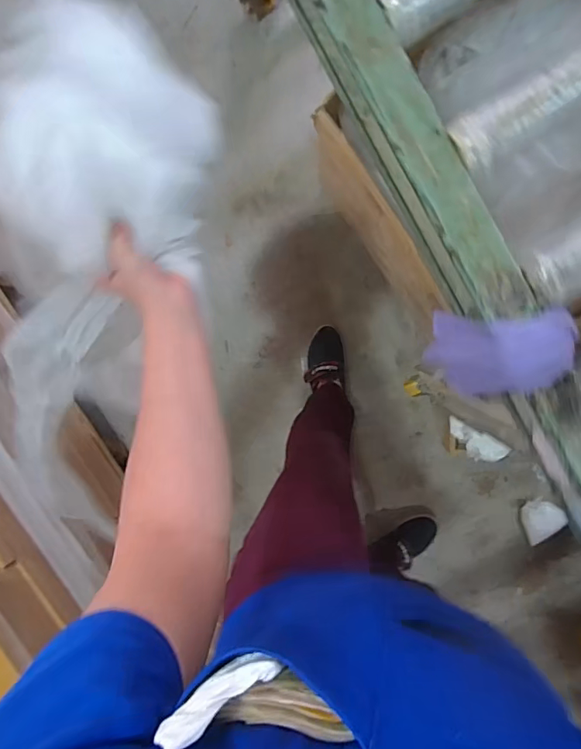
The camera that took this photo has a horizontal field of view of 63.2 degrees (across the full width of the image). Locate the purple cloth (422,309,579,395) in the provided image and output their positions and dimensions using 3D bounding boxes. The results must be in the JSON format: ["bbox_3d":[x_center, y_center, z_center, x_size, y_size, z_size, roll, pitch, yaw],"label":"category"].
[{"bbox_3d":[0.235,-0.025,0.553,0.110,0.163,0.093,1,97,5],"label":"purple cloth"}]

